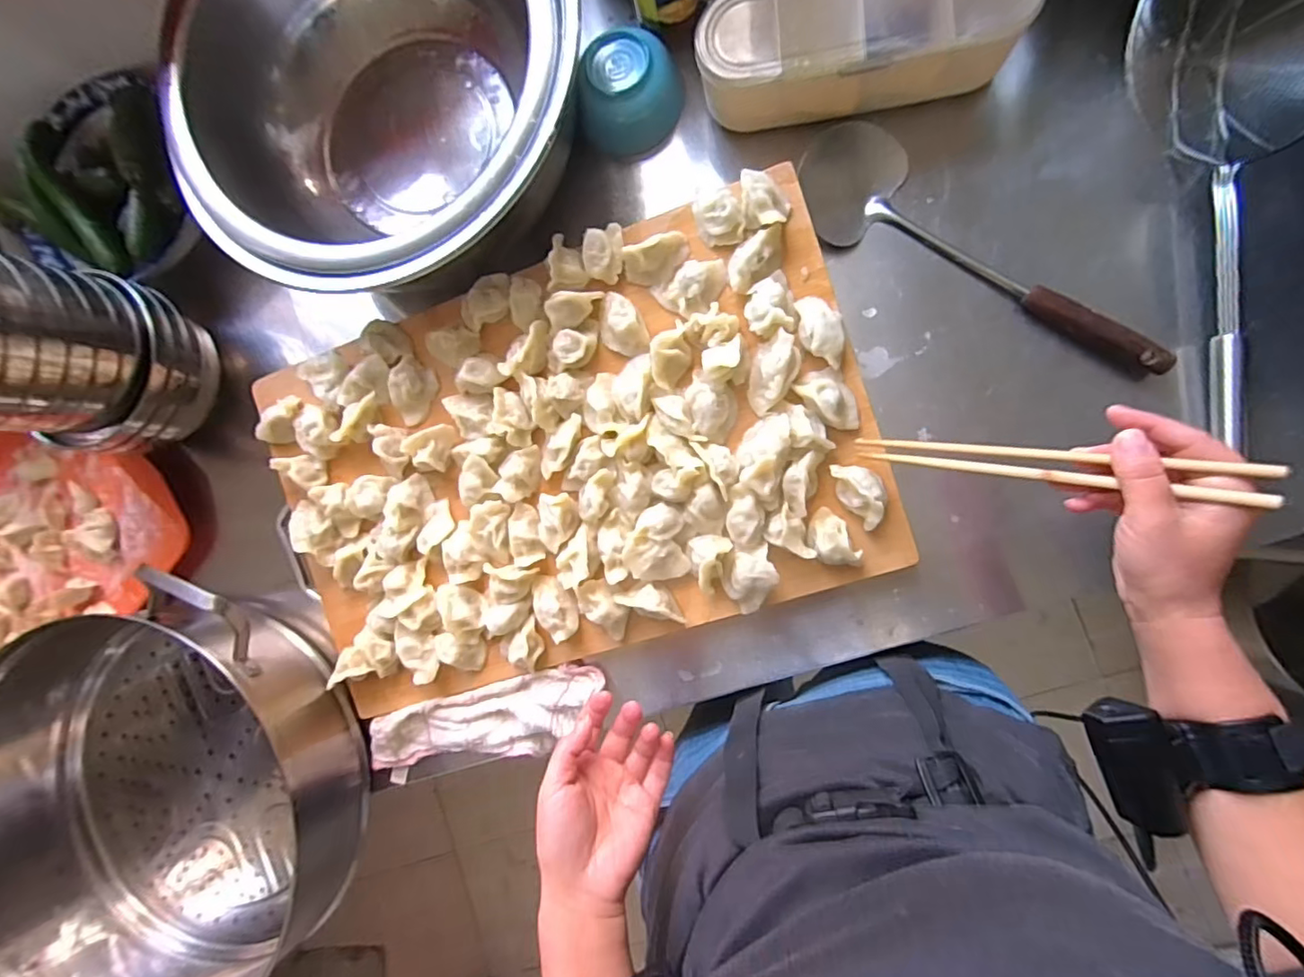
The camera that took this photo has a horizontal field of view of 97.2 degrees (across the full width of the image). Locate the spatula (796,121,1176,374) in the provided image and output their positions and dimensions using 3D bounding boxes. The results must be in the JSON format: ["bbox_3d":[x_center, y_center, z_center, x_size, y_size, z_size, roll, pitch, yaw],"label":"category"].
[{"bbox_3d":[0.283,-0.212,0.497,0.335,0.030,0.094,31,93,9],"label":"spatula"}]

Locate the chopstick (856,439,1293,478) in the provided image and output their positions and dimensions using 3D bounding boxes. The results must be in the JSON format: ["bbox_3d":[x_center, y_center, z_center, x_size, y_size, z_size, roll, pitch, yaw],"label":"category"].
[{"bbox_3d":[0.250,-0.024,0.385,0.236,0.011,0.008,11,90,49],"label":"chopstick"}]

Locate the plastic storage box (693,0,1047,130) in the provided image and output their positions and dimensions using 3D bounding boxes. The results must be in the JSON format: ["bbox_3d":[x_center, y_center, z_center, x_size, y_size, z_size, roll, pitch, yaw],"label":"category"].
[{"bbox_3d":[0.170,-0.378,0.489,0.258,0.069,0.107,0,88,9],"label":"plastic storage box"}]

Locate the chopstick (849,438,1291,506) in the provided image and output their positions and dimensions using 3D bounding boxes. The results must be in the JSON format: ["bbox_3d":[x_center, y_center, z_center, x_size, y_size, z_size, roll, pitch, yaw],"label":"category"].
[{"bbox_3d":[0.249,-0.017,0.385,0.235,0.016,0.020,12,90,50],"label":"chopstick"}]

